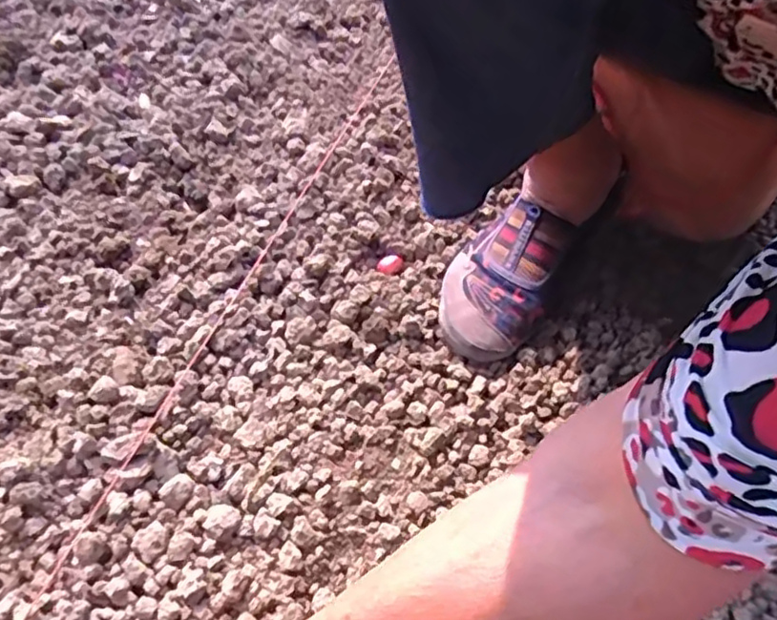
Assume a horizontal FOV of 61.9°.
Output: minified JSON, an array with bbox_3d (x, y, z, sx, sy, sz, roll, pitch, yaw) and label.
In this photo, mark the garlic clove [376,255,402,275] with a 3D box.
[{"bbox_3d":[0.001,-0.041,0.591,0.024,0.008,0.015,-19,57,-18],"label":"garlic clove"}]

